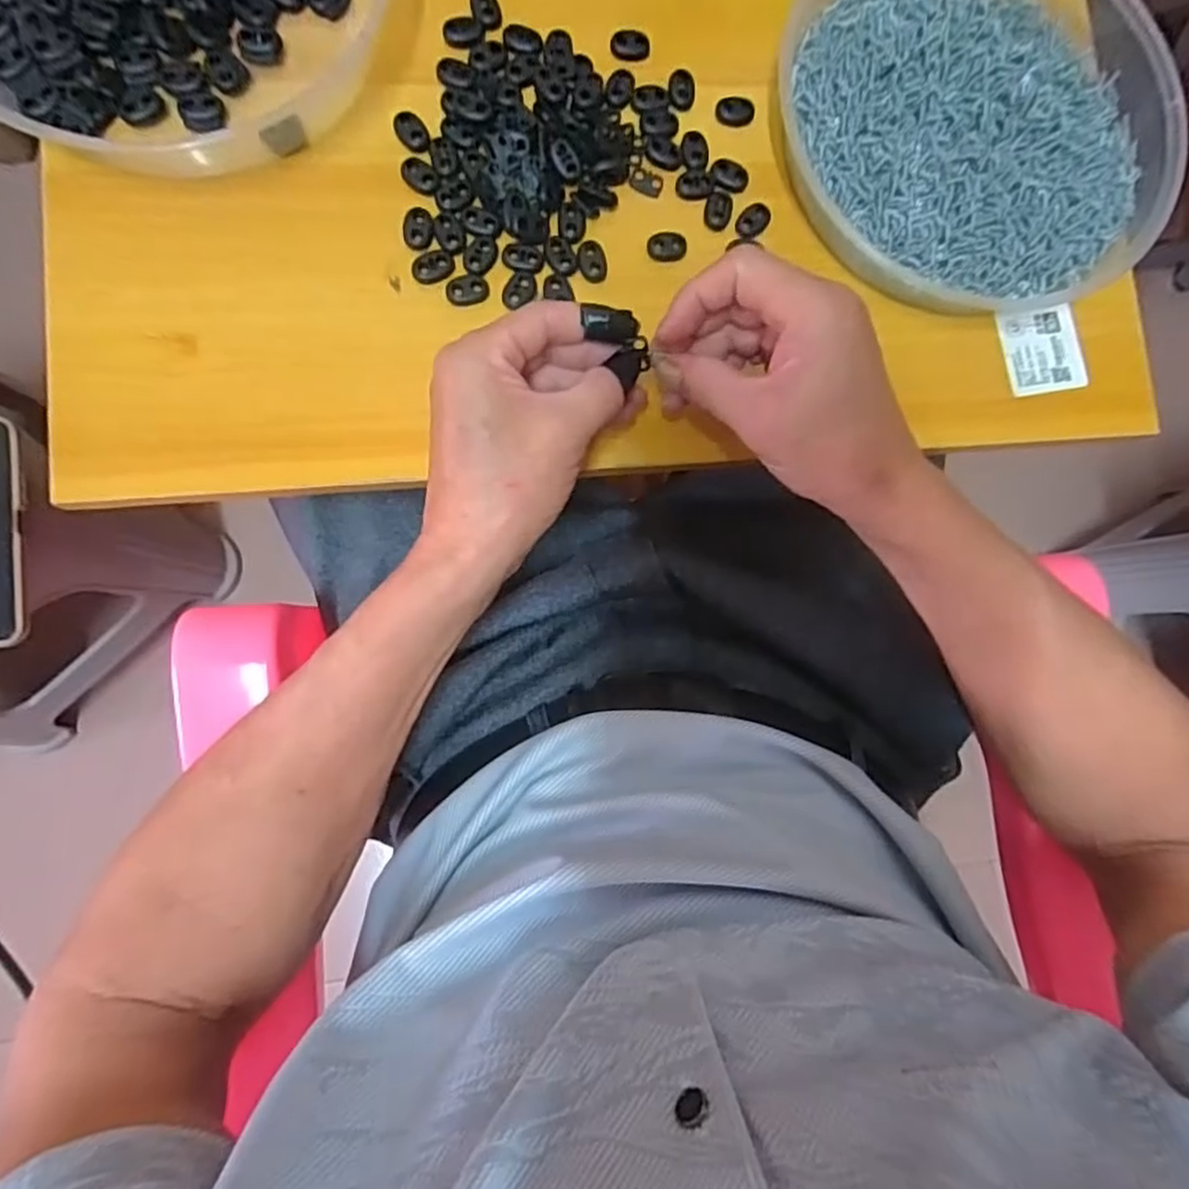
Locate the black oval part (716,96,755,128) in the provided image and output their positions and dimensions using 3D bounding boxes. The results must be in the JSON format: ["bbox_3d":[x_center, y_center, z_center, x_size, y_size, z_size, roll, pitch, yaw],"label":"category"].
[{"bbox_3d":[0.079,-0.270,0.391,0.021,0.004,0.015,-7,86,-7],"label":"black oval part"}]

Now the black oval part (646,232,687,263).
[{"bbox_3d":[0.040,-0.190,0.380,0.021,0.006,0.016,-3,85,-7],"label":"black oval part"}]

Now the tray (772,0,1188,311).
[{"bbox_3d":[0.207,-0.265,0.385,0.221,0.030,0.205,-2,85,-7],"label":"tray"}]

